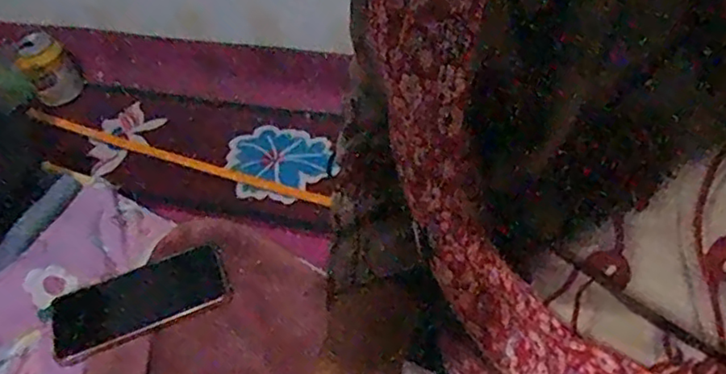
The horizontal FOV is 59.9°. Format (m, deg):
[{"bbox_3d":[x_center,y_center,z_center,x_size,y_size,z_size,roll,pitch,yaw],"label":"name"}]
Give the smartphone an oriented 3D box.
[{"bbox_3d":[-0.217,0.110,0.618,0.169,0.011,0.083,-24,48,-12],"label":"smartphone"}]

